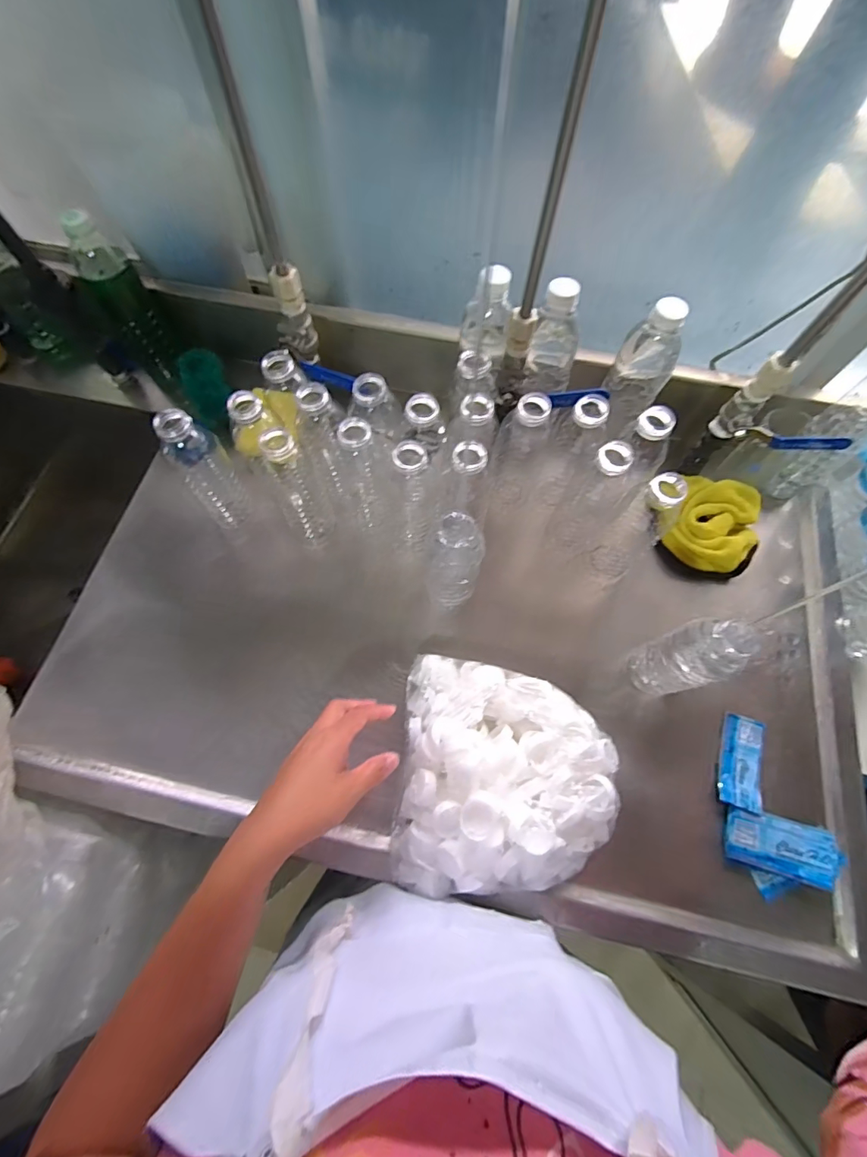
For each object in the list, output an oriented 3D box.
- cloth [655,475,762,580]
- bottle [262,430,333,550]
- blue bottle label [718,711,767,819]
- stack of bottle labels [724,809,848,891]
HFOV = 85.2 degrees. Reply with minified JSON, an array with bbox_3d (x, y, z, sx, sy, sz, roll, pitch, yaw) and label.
[{"bbox_3d":[0.342,-0.070,0.591,0.118,0.047,0.117,18,68,7],"label":"cloth"},{"bbox_3d":[-0.154,-0.103,0.541,0.050,0.171,0.058,-27,70,-11],"label":"bottle"},{"bbox_3d":[0.328,0.194,0.502,0.041,0.008,0.095,16,68,6],"label":"blue bottle label"},{"bbox_3d":[0.349,0.267,0.467,0.105,0.010,0.053,16,68,6],"label":"stack of bottle labels"}]

